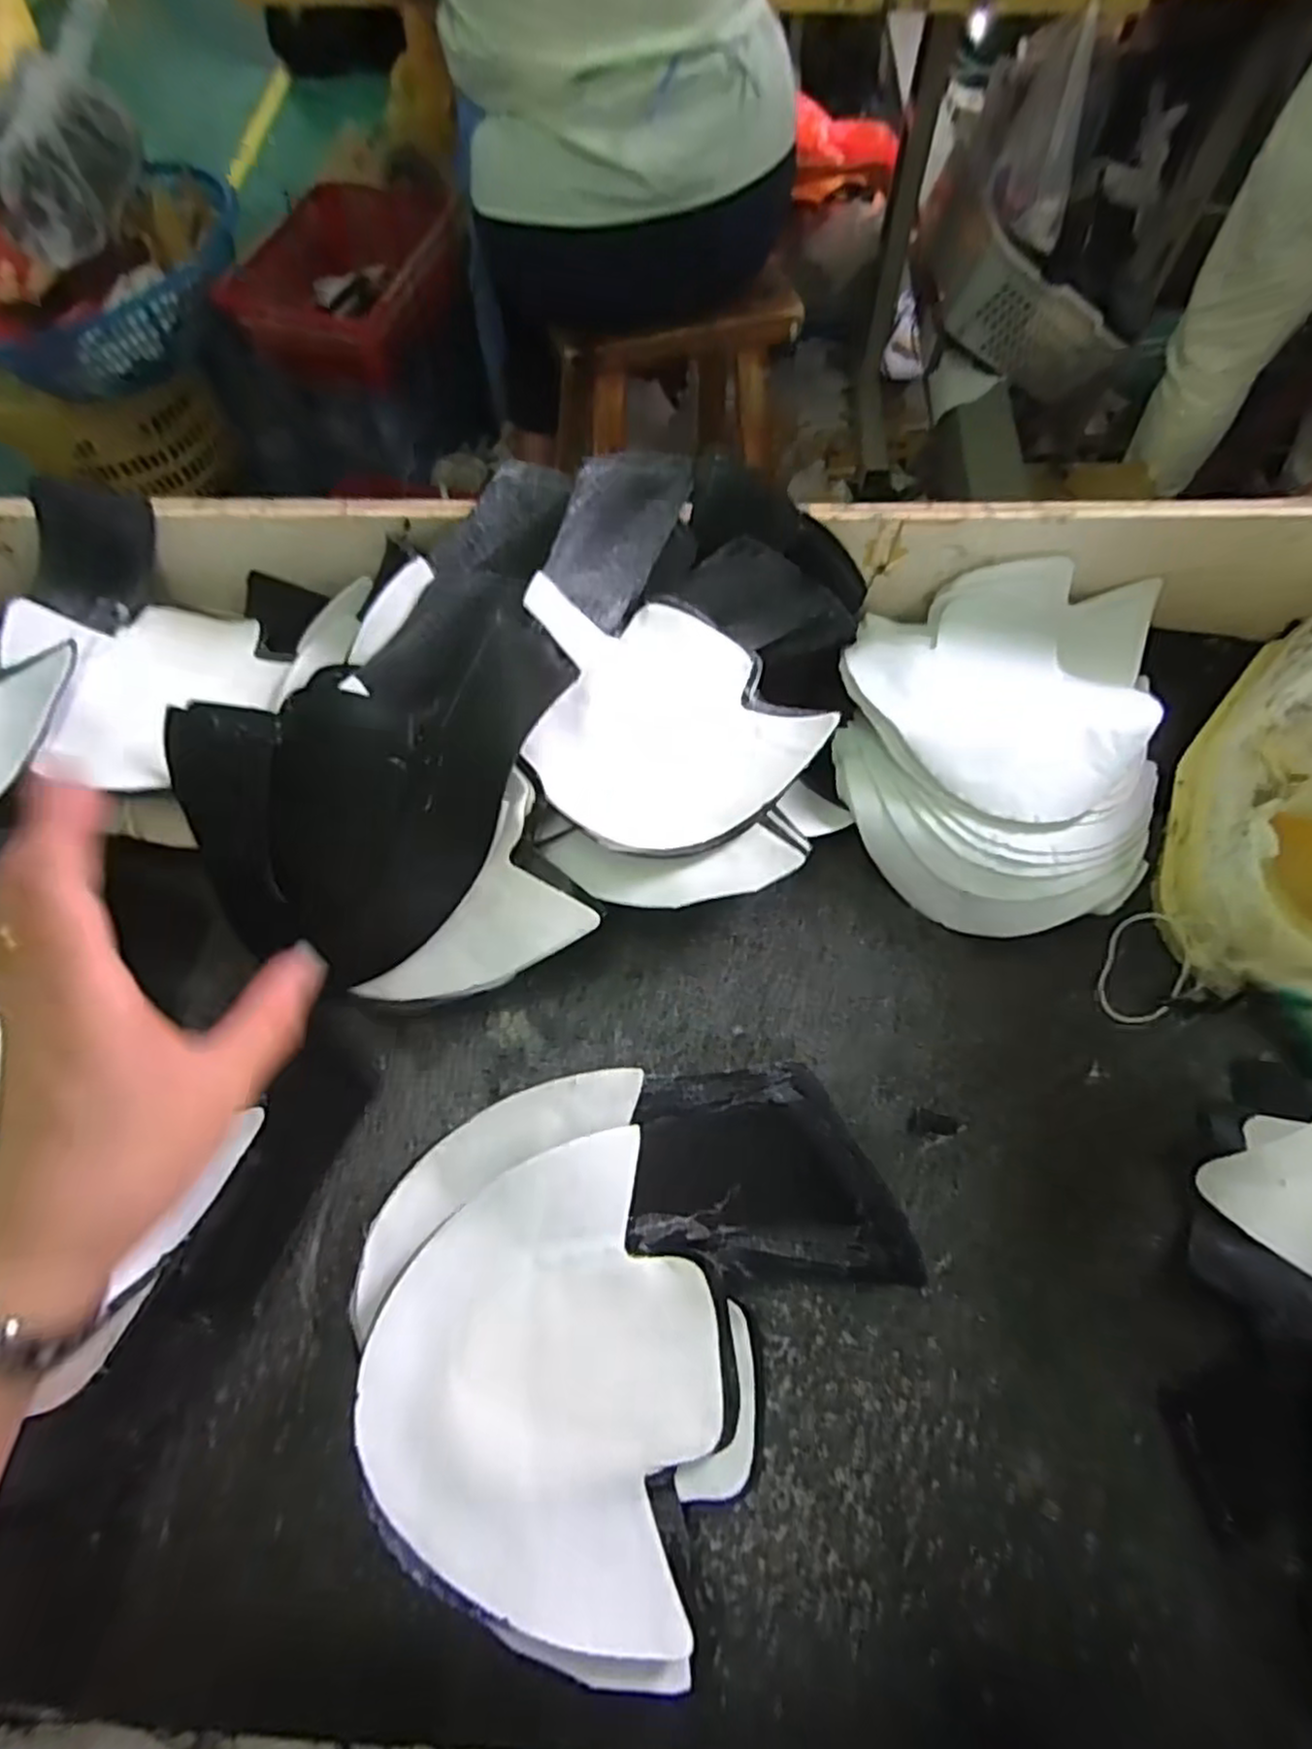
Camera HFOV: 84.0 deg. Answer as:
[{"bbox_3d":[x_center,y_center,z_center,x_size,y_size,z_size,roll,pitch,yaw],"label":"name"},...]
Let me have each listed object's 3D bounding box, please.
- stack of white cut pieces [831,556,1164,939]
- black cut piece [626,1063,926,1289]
[{"bbox_3d":[0.197,-0.077,0.408,0.180,0.047,0.220,8,67,3],"label":"stack of white cut pieces"},{"bbox_3d":[0.052,0.132,0.329,0.120,0.015,0.087,2,67,0],"label":"black cut piece"}]

